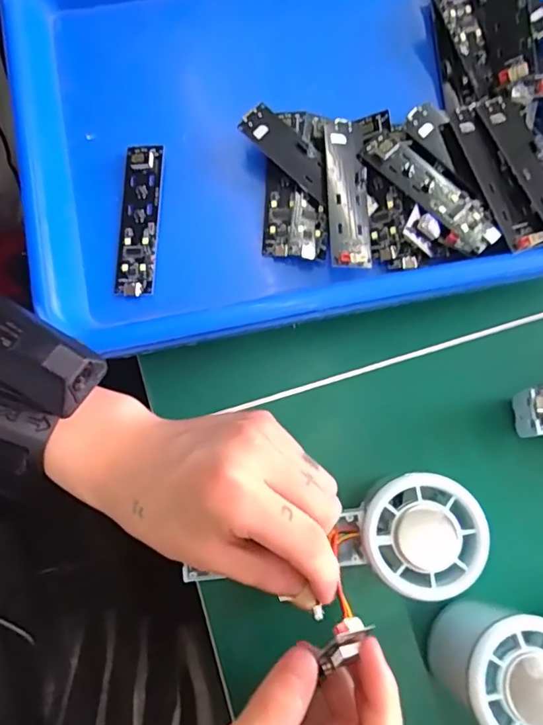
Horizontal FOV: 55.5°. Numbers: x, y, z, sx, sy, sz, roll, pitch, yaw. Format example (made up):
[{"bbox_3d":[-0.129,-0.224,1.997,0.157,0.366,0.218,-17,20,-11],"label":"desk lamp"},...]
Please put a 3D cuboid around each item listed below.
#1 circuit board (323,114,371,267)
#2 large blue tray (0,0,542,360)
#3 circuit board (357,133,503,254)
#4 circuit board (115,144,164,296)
[{"bbox_3d":[0.044,-0.098,0.298,0.024,0.009,0.090,-2,78,-2],"label":"circuit board"},{"bbox_3d":[0.018,-0.149,0.320,0.330,0.056,0.251,-10,78,-4],"label":"large blue tray"},{"bbox_3d":[0.093,-0.100,0.299,0.031,0.015,0.090,-39,82,-9],"label":"circuit board"},{"bbox_3d":[-0.077,-0.084,0.301,0.022,0.010,0.090,3,78,-1],"label":"circuit board"}]

